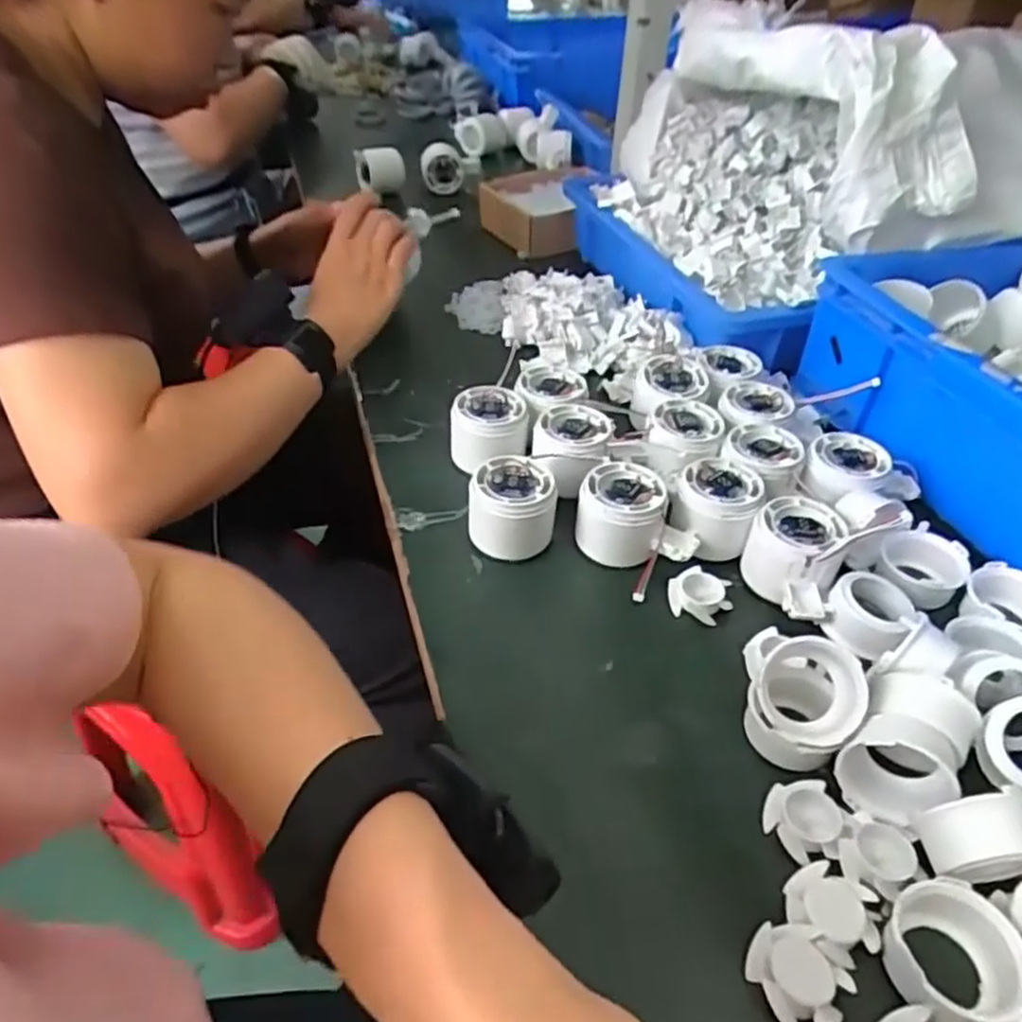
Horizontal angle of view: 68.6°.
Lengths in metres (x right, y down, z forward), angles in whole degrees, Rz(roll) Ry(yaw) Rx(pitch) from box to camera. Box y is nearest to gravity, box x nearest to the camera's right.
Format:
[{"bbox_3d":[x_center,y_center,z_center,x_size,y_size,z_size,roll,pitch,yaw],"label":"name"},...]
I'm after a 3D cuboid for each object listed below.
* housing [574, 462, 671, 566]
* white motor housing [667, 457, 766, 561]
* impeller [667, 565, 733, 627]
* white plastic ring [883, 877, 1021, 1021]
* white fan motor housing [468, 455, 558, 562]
[{"bbox_3d":[0.075,0.004,0.514,0.058,0.048,0.061,8,42,8],"label":"housing"},{"bbox_3d":[0.141,-0.002,0.520,0.059,0.042,0.067,9,42,9],"label":"white motor housing"},{"bbox_3d":[0.124,0.055,0.494,0.040,0.014,0.035,11,42,11],"label":"impeller"},{"bbox_3d":[0.193,0.191,0.321,0.059,0.031,0.053,-7,42,-9],"label":"white plastic ring"},{"bbox_3d":[-0.001,-0.002,0.515,0.059,0.049,0.057,-3,41,-4],"label":"white fan motor housing"}]

